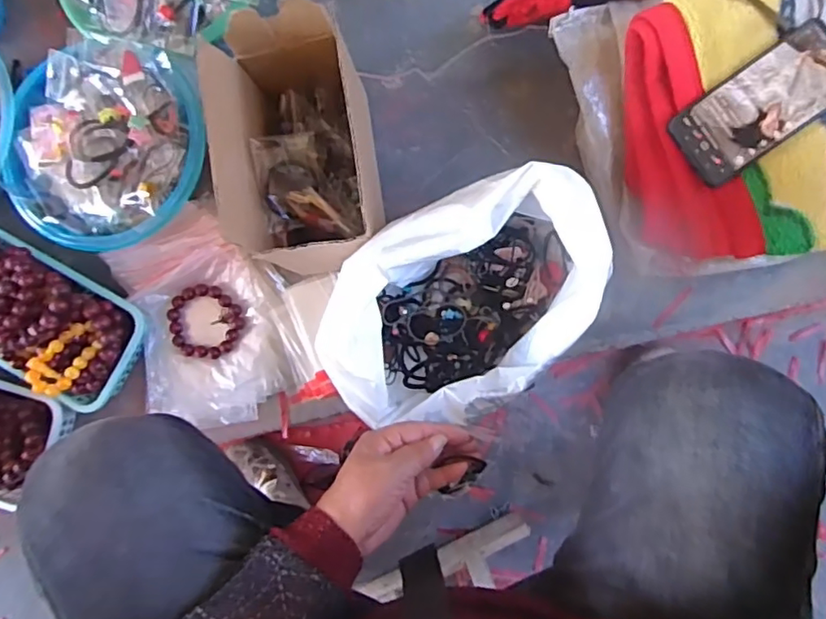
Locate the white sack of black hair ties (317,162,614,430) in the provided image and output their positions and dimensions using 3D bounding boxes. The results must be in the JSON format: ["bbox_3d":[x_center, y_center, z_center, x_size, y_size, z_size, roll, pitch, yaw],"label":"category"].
[{"bbox_3d":[0.049,0.000,0.565,0.277,0.142,0.183,-28,82,3],"label":"white sack of black hair ties"}]

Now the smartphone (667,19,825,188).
[{"bbox_3d":[0.323,-0.191,0.536,0.164,0.010,0.075,-35,82,2],"label":"smartphone"}]

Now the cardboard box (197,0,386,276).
[{"bbox_3d":[-0.105,-0.153,0.570,0.130,0.173,0.196,-14,83,5],"label":"cardboard box"}]

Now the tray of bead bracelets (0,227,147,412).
[{"bbox_3d":[-0.427,0.002,0.628,0.252,0.064,0.132,27,88,8],"label":"tray of bead bracelets"}]

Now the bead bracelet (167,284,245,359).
[{"bbox_3d":[-0.233,0.014,0.655,0.083,0.016,0.079,9,86,7],"label":"bead bracelet"}]

